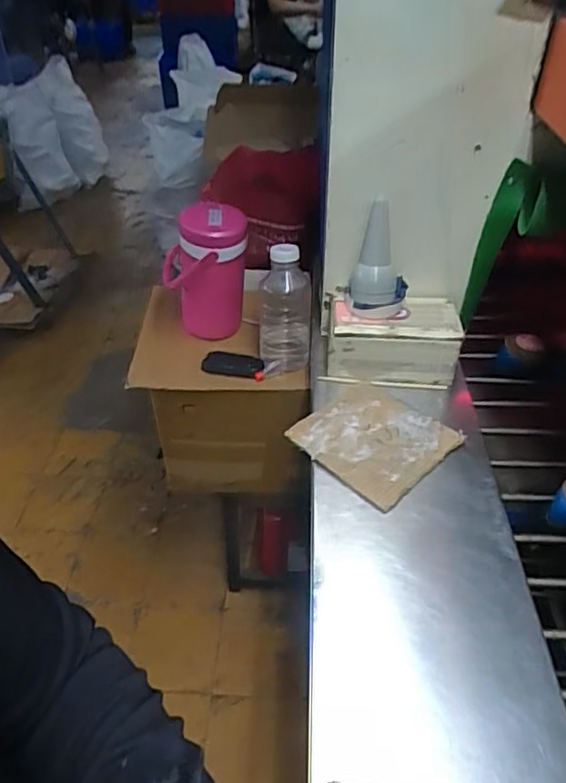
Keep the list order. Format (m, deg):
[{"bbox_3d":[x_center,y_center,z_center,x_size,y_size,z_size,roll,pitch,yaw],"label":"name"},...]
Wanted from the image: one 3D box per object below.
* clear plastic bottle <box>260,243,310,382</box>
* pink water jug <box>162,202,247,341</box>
[{"bbox_3d":[0.008,-0.133,1.019,0.082,0.211,0.091,-9,41,-11],"label":"clear plastic bottle"},{"bbox_3d":[-0.145,-0.208,1.076,0.157,0.241,0.100,-3,40,-4],"label":"pink water jug"}]

